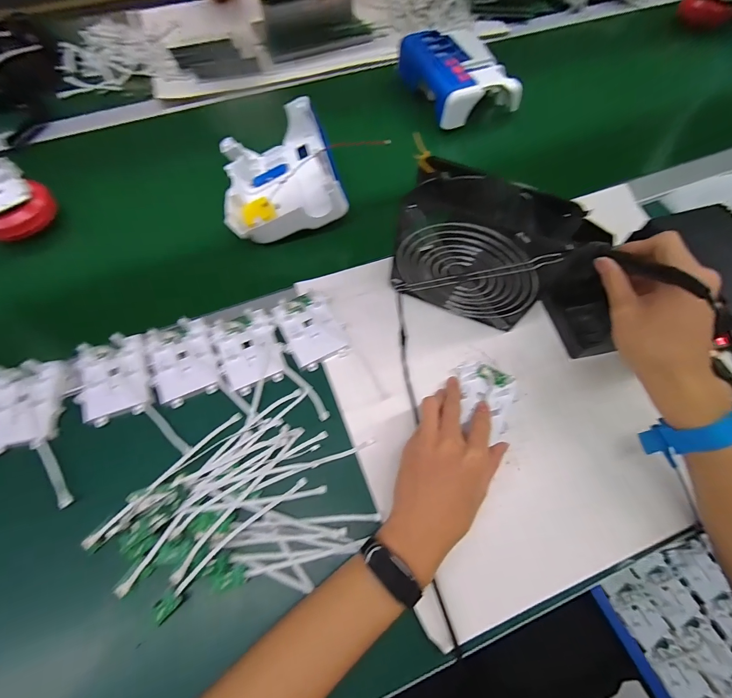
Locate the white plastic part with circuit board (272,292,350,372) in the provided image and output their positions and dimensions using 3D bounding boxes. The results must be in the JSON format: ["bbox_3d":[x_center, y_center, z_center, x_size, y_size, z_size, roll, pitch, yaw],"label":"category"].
[{"bbox_3d":[-0.062,-0.022,0.406,0.065,0.014,0.082,-24,68,-12],"label":"white plastic part with circuit board"}]

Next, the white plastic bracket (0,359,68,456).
[{"bbox_3d":[-0.351,0.058,0.364,0.068,0.029,0.088,-12,67,-7],"label":"white plastic bracket"}]

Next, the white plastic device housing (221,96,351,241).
[{"bbox_3d":[-0.116,-0.236,0.471,0.146,0.062,0.185,-13,67,-7],"label":"white plastic device housing"}]

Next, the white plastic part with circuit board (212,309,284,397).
[{"bbox_3d":[-0.128,0.000,0.390,0.066,0.022,0.083,-22,68,-11],"label":"white plastic part with circuit board"}]

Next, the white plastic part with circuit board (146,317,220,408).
[{"bbox_3d":[-0.199,0.012,0.384,0.065,0.017,0.087,-19,68,-10],"label":"white plastic part with circuit board"}]

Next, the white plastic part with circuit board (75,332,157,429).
[{"bbox_3d":[-0.265,0.029,0.373,0.068,0.021,0.084,-18,67,-9],"label":"white plastic part with circuit board"}]

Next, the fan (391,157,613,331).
[{"bbox_3d":[0.110,-0.092,0.360,0.157,0.143,0.057,23,67,9],"label":"fan"}]

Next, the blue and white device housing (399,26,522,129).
[{"bbox_3d":[0.143,-0.428,0.561,0.122,0.050,0.163,-24,68,-11],"label":"blue and white device housing"}]

